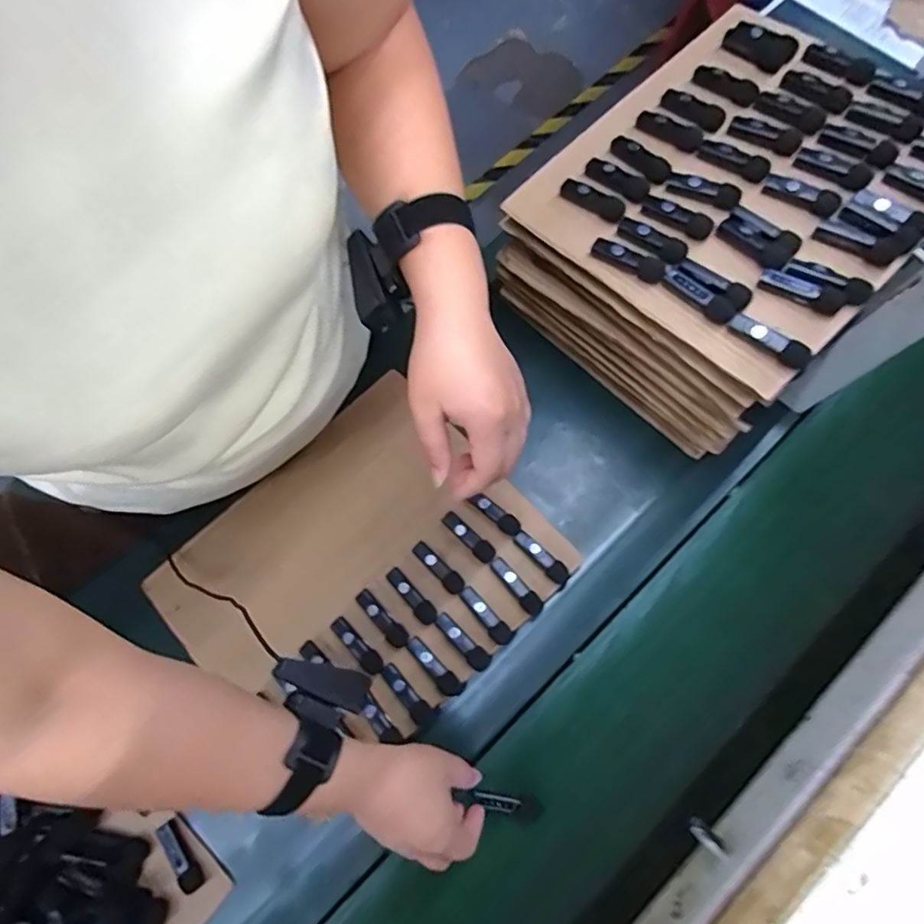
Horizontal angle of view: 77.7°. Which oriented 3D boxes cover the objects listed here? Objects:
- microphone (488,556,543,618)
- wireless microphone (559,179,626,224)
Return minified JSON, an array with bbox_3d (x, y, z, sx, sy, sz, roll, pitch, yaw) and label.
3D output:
[{"bbox_3d":[0.053,0.123,0.562,0.018,0.008,0.066,-40,78,-9],"label":"microphone"},{"bbox_3d":[0.120,-0.241,0.528,0.064,0.013,0.019,39,80,10],"label":"wireless microphone"}]

